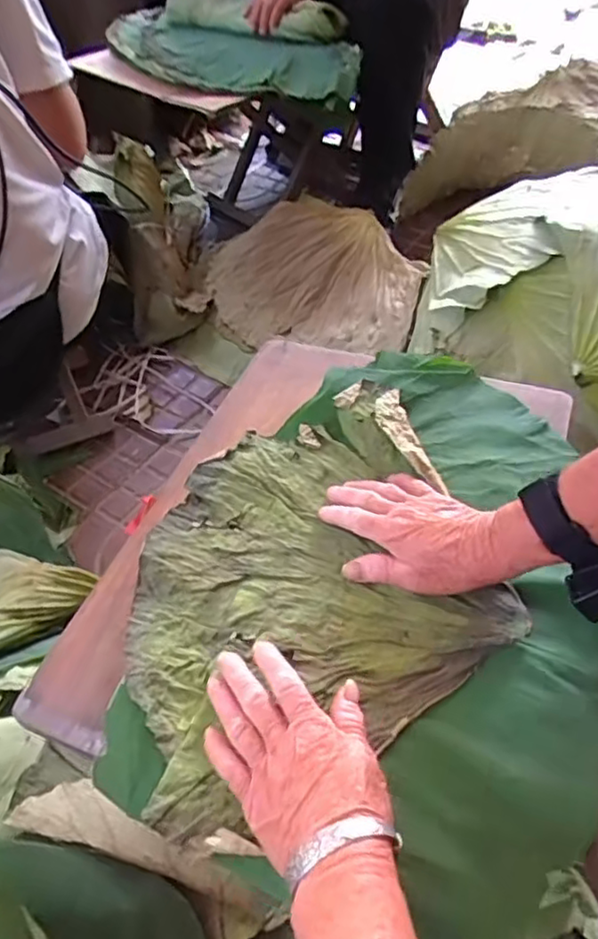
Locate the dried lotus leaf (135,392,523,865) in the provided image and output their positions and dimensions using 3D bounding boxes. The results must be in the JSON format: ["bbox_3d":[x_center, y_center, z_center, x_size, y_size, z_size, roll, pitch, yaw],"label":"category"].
[{"bbox_3d":[0.004,0.078,0.503,0.275,0.021,0.313,-15,50,-10],"label":"dried lotus leaf"}]

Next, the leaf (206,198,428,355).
[{"bbox_3d":[0.020,-0.332,1.104,0.361,0.129,0.255,4,49,7],"label":"leaf"}]

